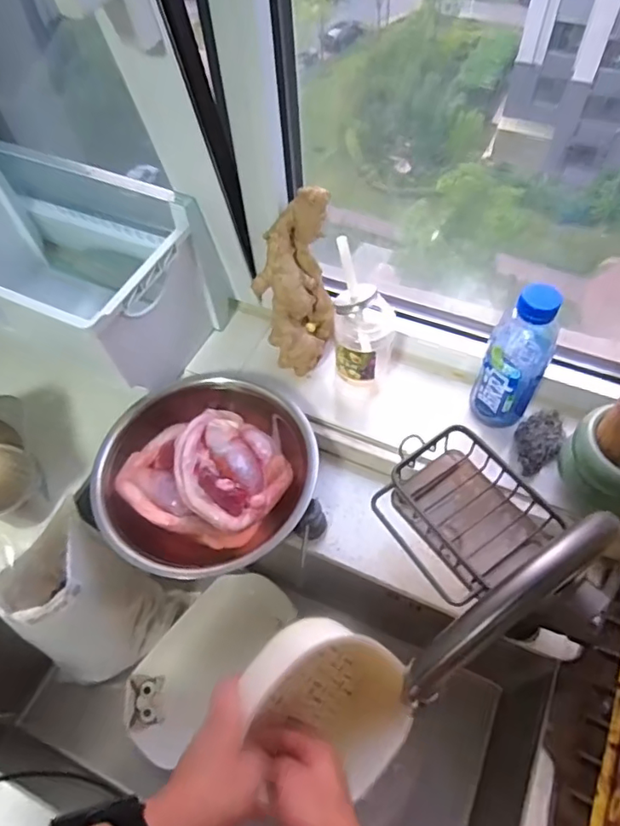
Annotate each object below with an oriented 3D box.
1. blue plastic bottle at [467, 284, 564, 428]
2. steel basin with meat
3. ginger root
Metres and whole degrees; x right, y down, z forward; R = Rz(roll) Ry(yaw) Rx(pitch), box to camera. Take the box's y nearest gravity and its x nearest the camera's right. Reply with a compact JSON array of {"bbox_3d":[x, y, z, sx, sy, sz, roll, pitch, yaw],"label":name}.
[{"bbox_3d":[0.237,-0.062,0.628,0.063,0.204,0.068,23,61,18],"label":"blue plastic bottle"},{"bbox_3d":[-0.128,0.082,0.678,0.261,0.101,0.244,-2,57,3],"label":"steel basin with meat"},{"bbox_3d":[-0.018,-0.166,0.705,0.093,0.230,0.061,2,29,5],"label":"ginger root"}]

